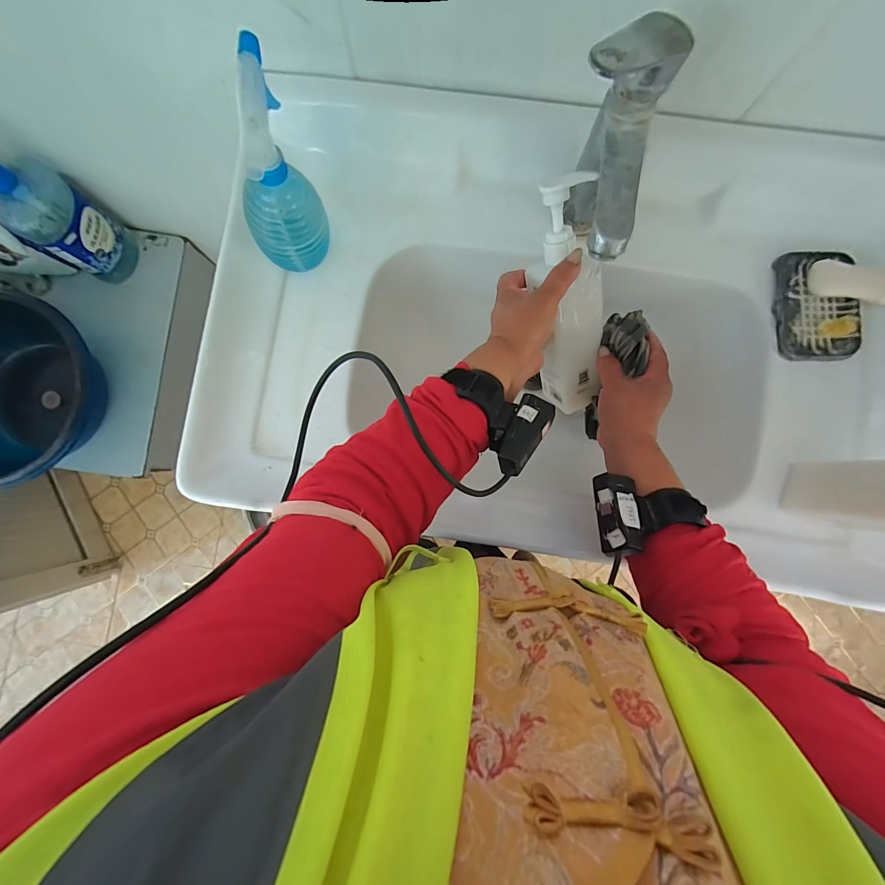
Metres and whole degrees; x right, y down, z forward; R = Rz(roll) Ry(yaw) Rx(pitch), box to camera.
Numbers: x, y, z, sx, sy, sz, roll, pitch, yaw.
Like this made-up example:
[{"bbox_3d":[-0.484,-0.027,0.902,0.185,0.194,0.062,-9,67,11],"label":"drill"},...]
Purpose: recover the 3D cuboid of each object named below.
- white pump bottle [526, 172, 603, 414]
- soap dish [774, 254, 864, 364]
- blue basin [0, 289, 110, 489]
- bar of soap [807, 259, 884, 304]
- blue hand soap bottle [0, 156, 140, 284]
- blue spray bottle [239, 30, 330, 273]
[{"bbox_3d":[0.131,-0.144,0.409,0.061,0.055,0.244,-20,128,-2],"label":"white pump bottle"},{"bbox_3d":[0.419,-0.153,0.421,0.082,0.017,0.123,-3,86,-1],"label":"soap dish"},{"bbox_3d":[-0.747,-0.079,0.661,0.284,0.163,0.298,0,86,-1],"label":"blue basin"},{"bbox_3d":[0.446,-0.173,0.407,0.081,0.021,0.029,28,86,23],"label":"bar of soap"},{"bbox_3d":[-0.660,-0.387,0.639,0.085,0.252,0.120,24,86,1],"label":"blue hand soap bottle"},{"bbox_3d":[-0.164,-0.248,0.361,0.069,0.174,0.077,-11,86,-2],"label":"blue spray bottle"}]

